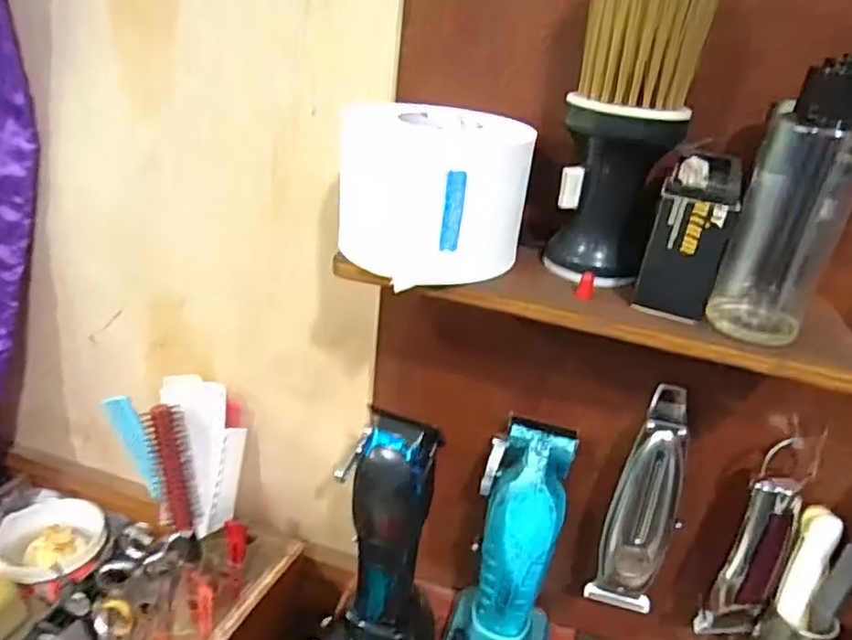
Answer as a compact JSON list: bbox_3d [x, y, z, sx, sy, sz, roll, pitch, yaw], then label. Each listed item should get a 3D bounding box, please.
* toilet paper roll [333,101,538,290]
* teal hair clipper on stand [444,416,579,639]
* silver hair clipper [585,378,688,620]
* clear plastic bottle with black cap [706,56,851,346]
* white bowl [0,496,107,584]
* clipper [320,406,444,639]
[{"bbox_3d":[0.005,-0.063,0.312,0.074,0.068,0.069,-17,35,-38],"label":"toilet paper roll"},{"bbox_3d":[0.057,0.158,0.414,0.071,0.177,0.068,14,28,14],"label":"teal hair clipper on stand"},{"bbox_3d":[0.136,0.116,0.396,0.039,0.151,0.030,14,28,16],"label":"silver hair clipper"},{"bbox_3d":[0.161,-0.050,0.272,0.043,0.118,0.032,19,29,23],"label":"clear plastic bottle with black cap"},{"bbox_3d":[-0.342,0.203,0.578,0.087,0.027,0.087,5,27,-3],"label":"white bowl"},{"bbox_3d":[-0.023,0.155,0.404,0.078,0.191,0.063,8,27,2],"label":"clipper"}]

